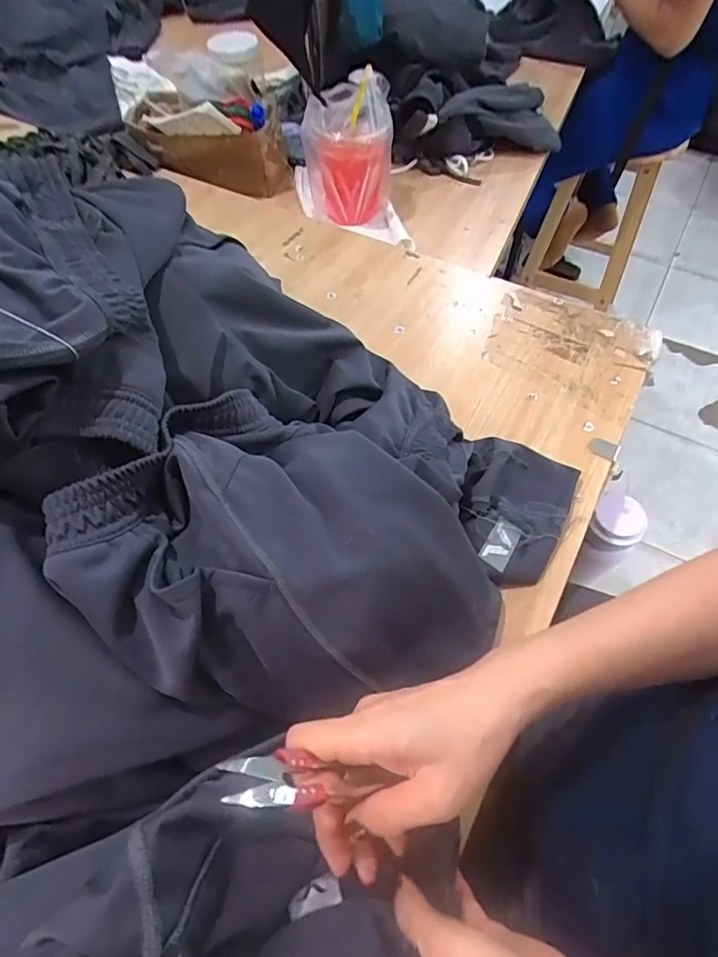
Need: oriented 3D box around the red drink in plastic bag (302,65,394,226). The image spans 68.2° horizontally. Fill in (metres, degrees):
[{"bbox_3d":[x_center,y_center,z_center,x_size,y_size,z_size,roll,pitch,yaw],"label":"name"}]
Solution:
[{"bbox_3d":[-0.021,-0.486,0.795,0.136,0.177,0.085,8,57,5],"label":"red drink in plastic bag"}]

